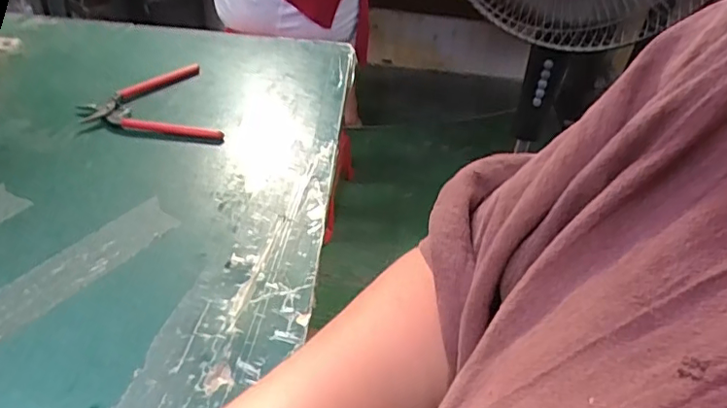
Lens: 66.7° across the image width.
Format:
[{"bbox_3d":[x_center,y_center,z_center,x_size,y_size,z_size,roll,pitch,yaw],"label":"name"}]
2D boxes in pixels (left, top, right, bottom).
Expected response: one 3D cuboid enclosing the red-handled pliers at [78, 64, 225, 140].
[{"bbox_3d":[-0.217,-0.097,0.558,0.122,0.012,0.135,-13,43,-21],"label":"red-handled pliers"}]

